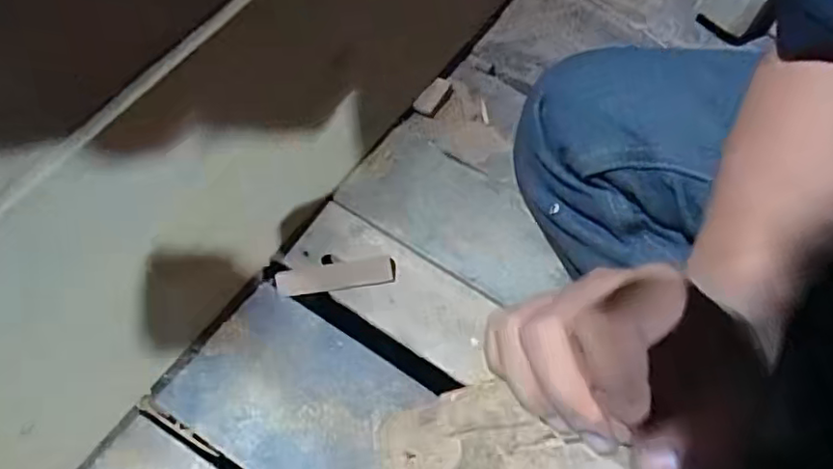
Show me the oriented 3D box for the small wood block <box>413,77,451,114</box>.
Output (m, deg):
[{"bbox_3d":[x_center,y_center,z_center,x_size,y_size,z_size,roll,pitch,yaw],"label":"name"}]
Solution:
[{"bbox_3d":[0.016,-0.136,0.611,0.020,0.008,0.043,33,69,11],"label":"small wood block"}]

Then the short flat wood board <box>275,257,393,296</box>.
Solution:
[{"bbox_3d":[-0.071,0.036,0.540,0.099,0.004,0.023,-7,67,-6],"label":"short flat wood board"}]

